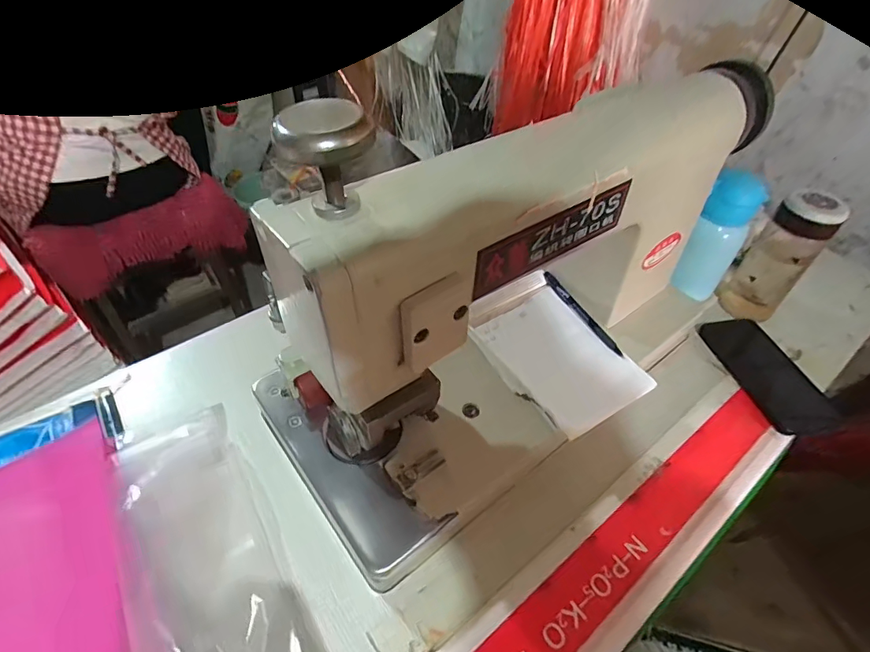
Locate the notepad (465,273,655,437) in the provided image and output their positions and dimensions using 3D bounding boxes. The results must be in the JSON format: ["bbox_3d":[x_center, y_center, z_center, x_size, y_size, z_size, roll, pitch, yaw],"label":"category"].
[{"bbox_3d":[0.129,0.028,0.522,0.131,0.028,0.188,-25,57,-24],"label":"notepad"}]

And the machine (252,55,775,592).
[{"bbox_3d":[0.118,-0.031,0.447,0.523,0.312,0.243,-25,54,-24],"label":"machine"}]

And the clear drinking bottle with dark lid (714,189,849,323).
[{"bbox_3d":[0.440,-0.086,0.599,0.074,0.169,0.061,35,56,27],"label":"clear drinking bottle with dark lid"}]

